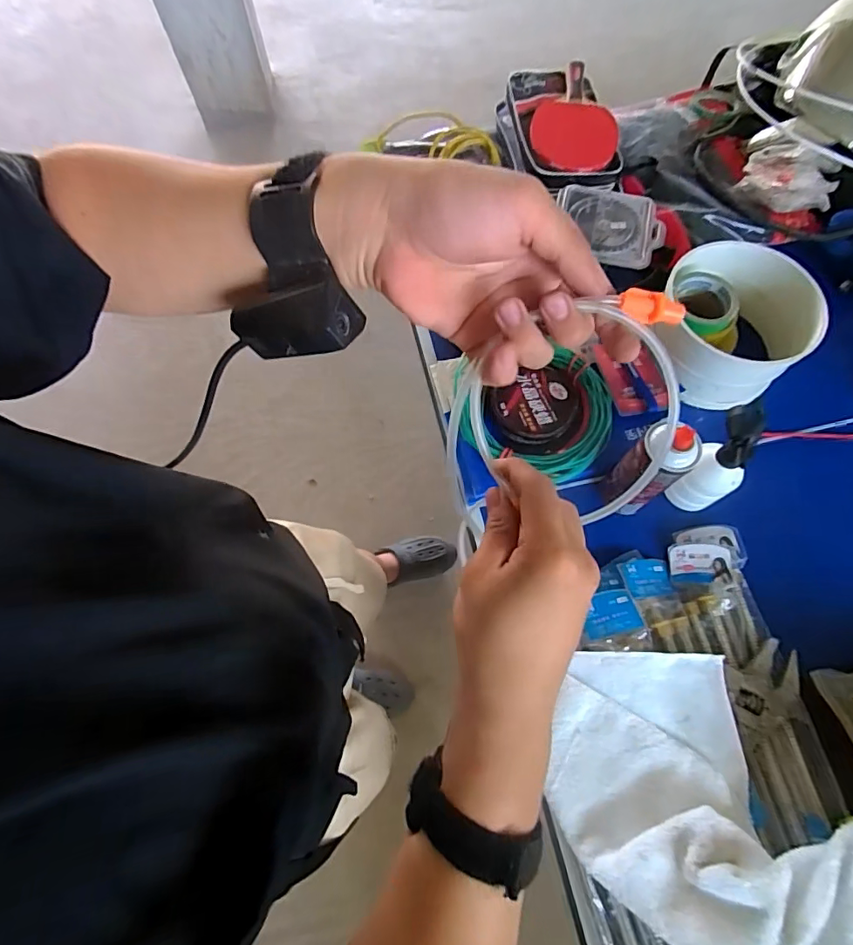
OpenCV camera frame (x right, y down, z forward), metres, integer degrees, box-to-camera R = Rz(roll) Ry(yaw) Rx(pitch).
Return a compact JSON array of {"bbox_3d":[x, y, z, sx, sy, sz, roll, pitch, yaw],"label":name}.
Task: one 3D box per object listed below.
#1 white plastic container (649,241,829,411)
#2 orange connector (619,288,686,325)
[{"bbox_3d":[0.437,-0.214,0.732,0.206,0.116,0.202,0,68,1],"label":"white plastic container"},{"bbox_3d":[0.121,-0.087,0.265,0.038,0.009,0.015,10,68,-10],"label":"orange connector"}]

